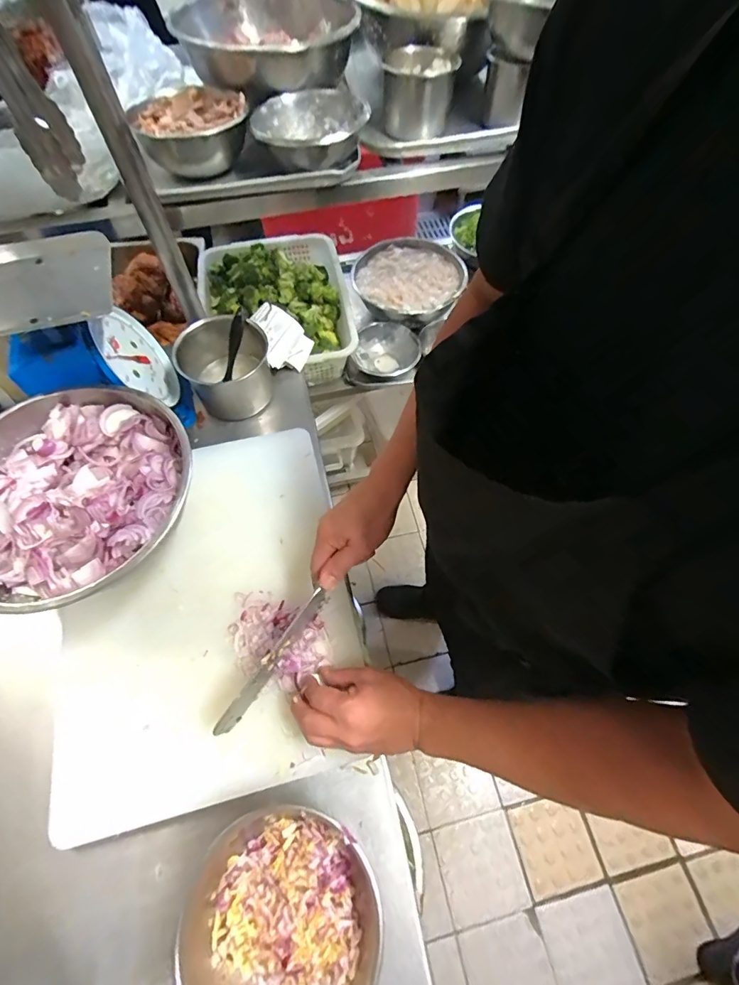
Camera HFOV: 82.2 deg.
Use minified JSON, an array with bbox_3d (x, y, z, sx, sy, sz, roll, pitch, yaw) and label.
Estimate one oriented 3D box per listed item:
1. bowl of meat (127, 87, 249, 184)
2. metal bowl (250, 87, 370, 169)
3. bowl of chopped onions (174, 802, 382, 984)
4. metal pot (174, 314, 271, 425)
[{"bbox_3d":[-0.257,-0.521,0.624,0.163,0.062,0.136,-9,64,-5],"label":"bowl of meat"},{"bbox_3d":[-0.082,-0.522,0.616,0.147,0.050,0.150,0,63,0],"label":"metal bowl"},{"bbox_3d":[-0.085,0.393,0.391,0.176,0.074,0.169,0,63,0],"label":"bowl of chopped onions"},{"bbox_3d":[-0.225,-0.196,0.674,0.127,0.098,0.133,0,63,0],"label":"metal pot"}]

